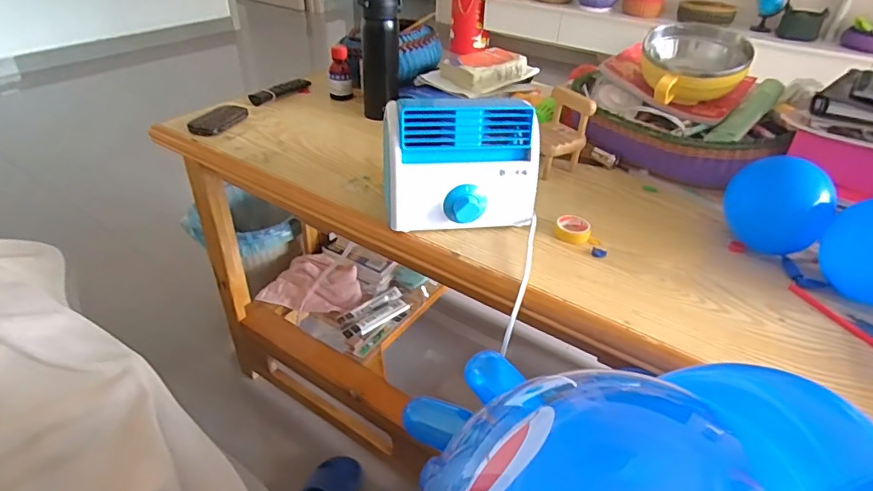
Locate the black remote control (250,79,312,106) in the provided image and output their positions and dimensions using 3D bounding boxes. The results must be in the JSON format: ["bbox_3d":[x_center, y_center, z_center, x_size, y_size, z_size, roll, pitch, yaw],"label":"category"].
[{"bbox_3d":[-0.318,-0.320,1.036,0.040,0.016,0.150,20,40,24],"label":"black remote control"}]

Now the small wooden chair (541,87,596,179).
[{"bbox_3d":[0.183,-0.172,0.788,0.076,0.120,0.082,-17,40,-24],"label":"small wooden chair"}]

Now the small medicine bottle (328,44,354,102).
[{"bbox_3d":[-0.194,-0.348,1.012,0.046,0.096,0.038,-4,36,-8],"label":"small medicine bottle"}]

